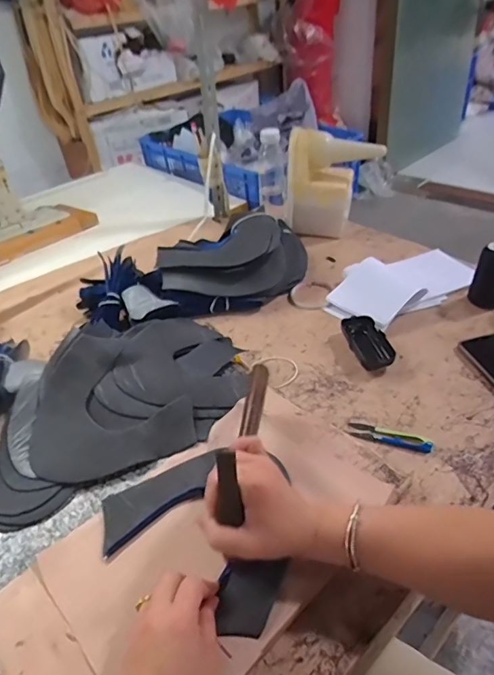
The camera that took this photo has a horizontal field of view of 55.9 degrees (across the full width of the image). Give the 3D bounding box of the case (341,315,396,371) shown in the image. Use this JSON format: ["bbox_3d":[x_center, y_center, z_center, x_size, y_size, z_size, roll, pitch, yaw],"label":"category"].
[{"bbox_3d":[0.186,0.007,0.714,0.054,0.021,0.114,-12,39,-8],"label":"case"}]

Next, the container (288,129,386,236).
[{"bbox_3d":[0.181,-0.317,0.973,0.185,0.192,0.076,-6,38,-1],"label":"container"}]

